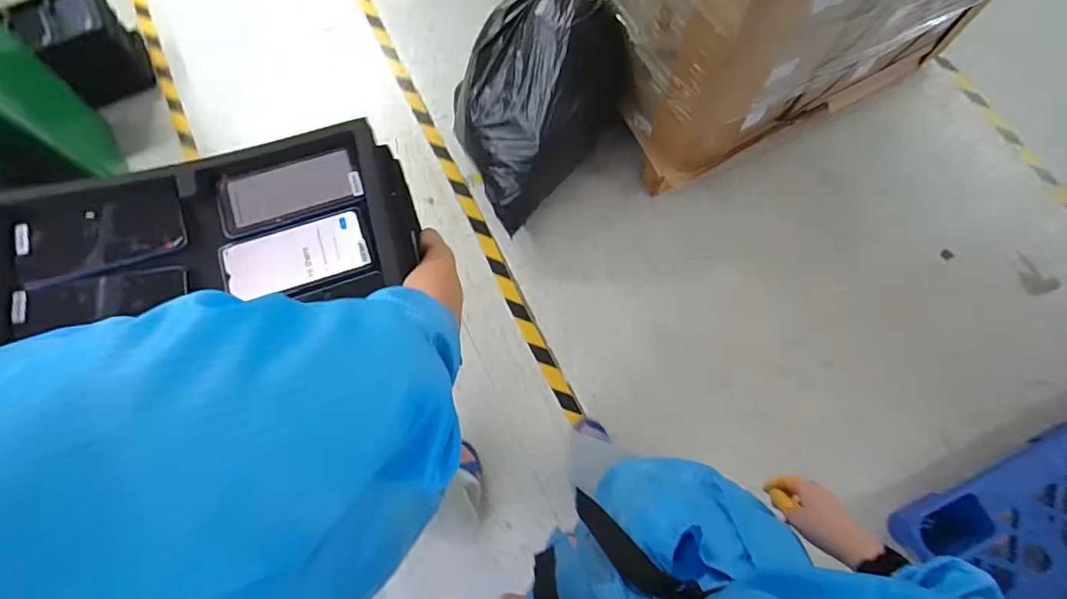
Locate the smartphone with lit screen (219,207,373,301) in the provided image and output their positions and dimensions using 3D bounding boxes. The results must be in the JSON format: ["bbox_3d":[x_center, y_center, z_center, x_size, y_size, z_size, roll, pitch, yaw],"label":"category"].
[{"bbox_3d":[-0.267,-0.050,0.573,0.160,0.008,0.080,-16,73,-6],"label":"smartphone with lit screen"}]

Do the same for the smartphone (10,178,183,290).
[{"bbox_3d":[-0.474,-0.075,0.558,0.161,0.007,0.090,-16,82,-13],"label":"smartphone"}]

